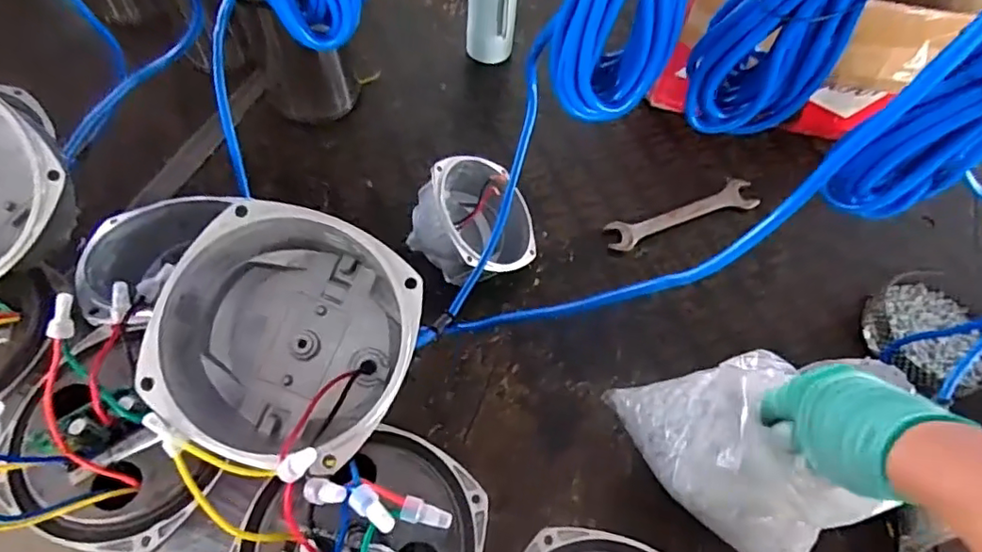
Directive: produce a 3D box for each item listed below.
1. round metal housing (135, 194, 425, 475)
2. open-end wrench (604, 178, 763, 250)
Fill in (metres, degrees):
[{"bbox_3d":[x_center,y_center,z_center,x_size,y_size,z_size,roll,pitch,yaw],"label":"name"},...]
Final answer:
[{"bbox_3d":[-0.113,0.035,0.341,0.132,0.090,0.132,1,80,-6],"label":"round metal housing"},{"bbox_3d":[0.243,-0.079,0.730,0.212,0.014,0.038,-18,63,-14],"label":"open-end wrench"}]

